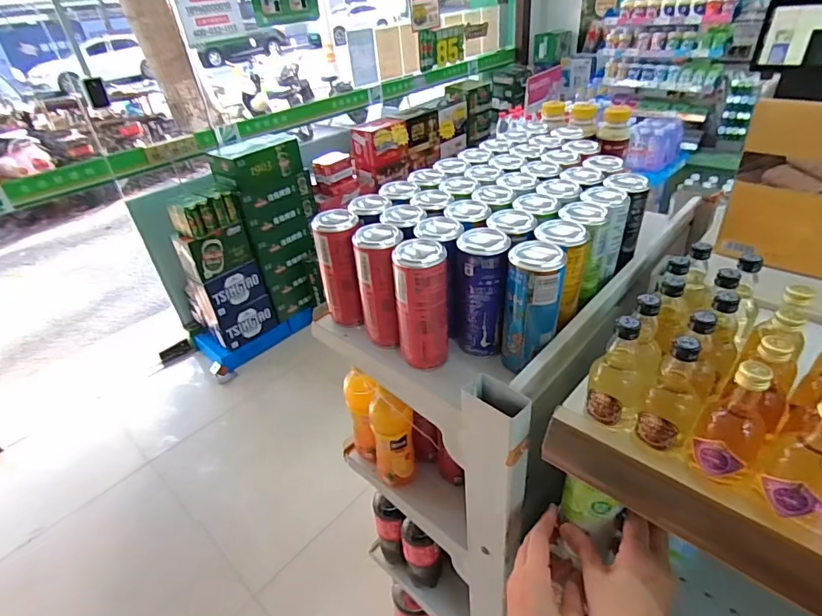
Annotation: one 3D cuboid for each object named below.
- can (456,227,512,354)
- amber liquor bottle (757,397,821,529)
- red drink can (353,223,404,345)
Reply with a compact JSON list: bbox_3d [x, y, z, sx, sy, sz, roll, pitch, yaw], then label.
[{"bbox_3d":[0.080,-0.014,0.527,0.056,0.140,0.052,-3,34,5],"label":"can"},{"bbox_3d":[0.249,0.099,0.291,0.031,0.099,0.035,-20,37,-20],"label":"amber liquor bottle"},{"bbox_3d":[-0.034,-0.025,0.555,0.057,0.141,0.056,-9,34,-3],"label":"red drink can"}]

